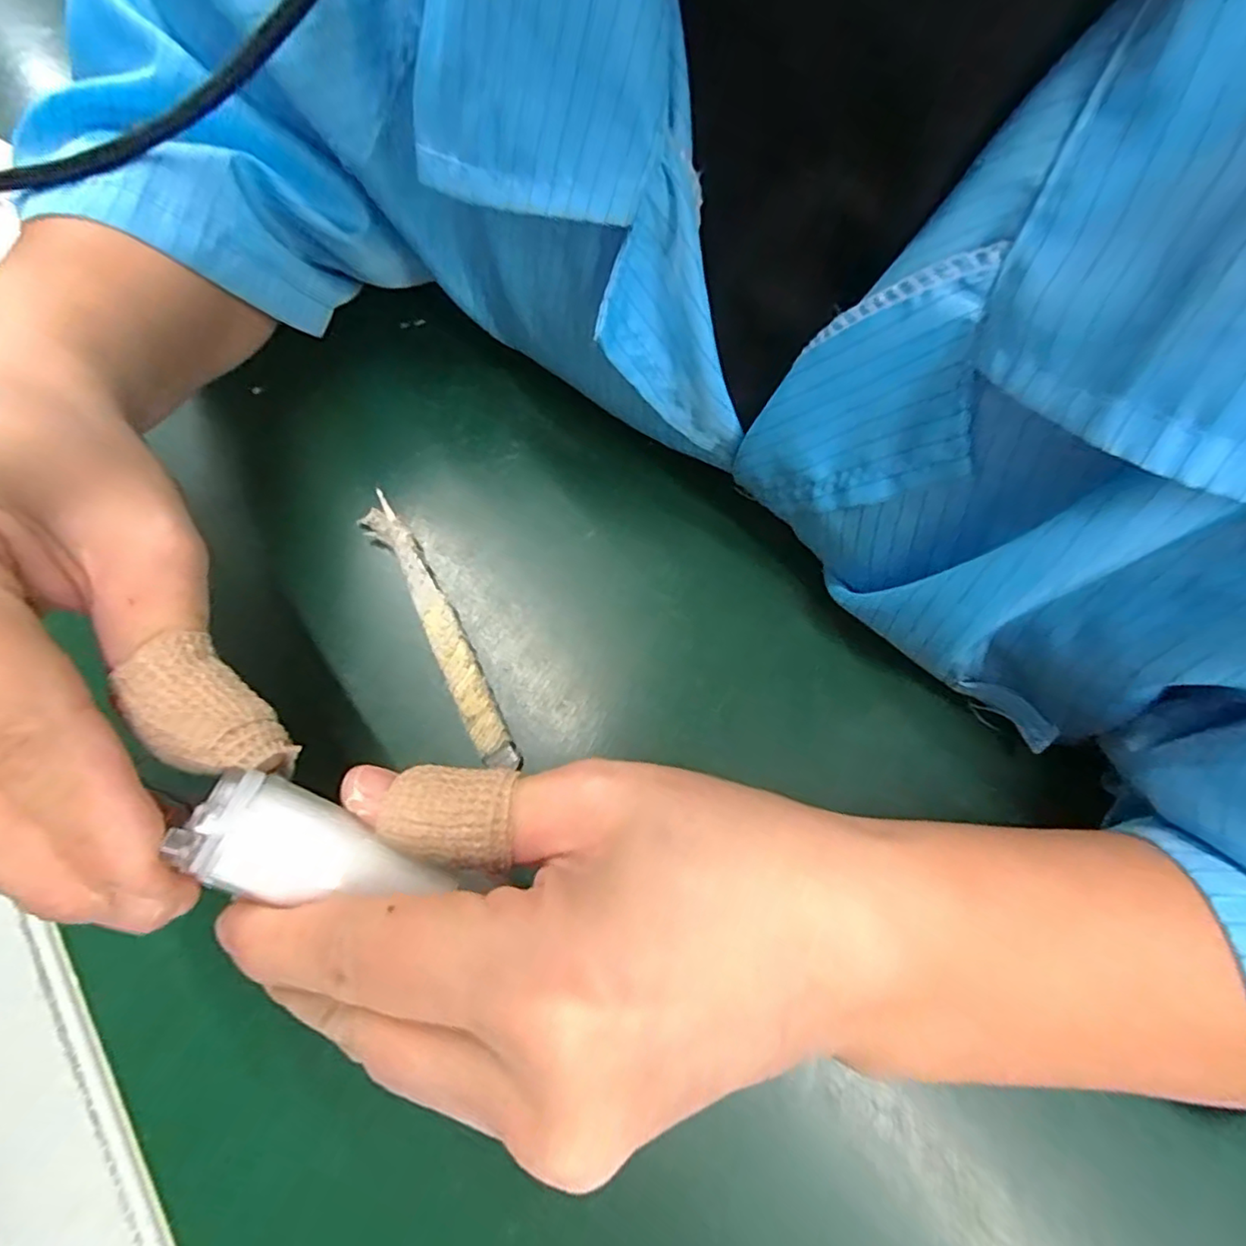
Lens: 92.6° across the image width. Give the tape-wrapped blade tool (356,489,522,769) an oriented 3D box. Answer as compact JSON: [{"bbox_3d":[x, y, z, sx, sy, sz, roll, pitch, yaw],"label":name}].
[{"bbox_3d":[-0.069,0.000,0.218,0.014,0.005,0.119,-30,69,-11],"label":"tape-wrapped blade tool"}]

